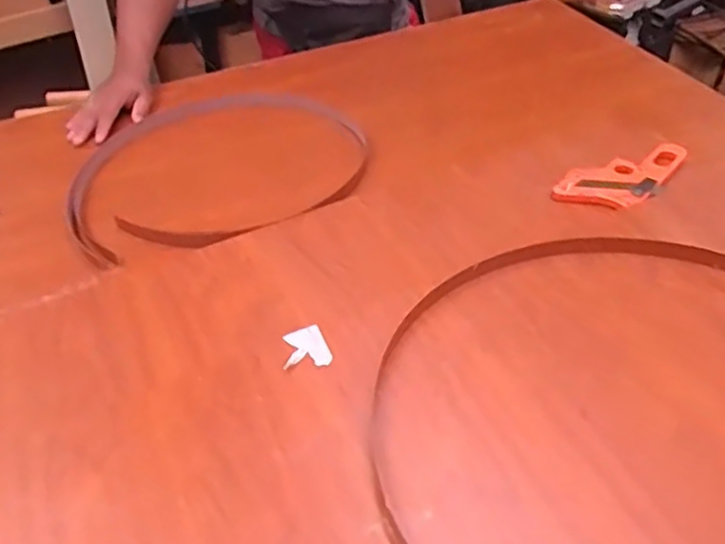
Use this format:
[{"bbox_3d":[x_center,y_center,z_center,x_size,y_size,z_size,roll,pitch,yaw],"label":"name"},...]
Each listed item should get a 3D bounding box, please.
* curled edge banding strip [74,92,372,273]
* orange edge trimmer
[{"bbox_3d":[-0.187,-0.150,0.925,0.382,0.029,0.348,-12,43,-5],"label":"curled edge banding strip"},{"bbox_3d":[0.318,-0.107,0.820,0.182,0.011,0.089,-16,43,-13],"label":"orange edge trimmer"}]

